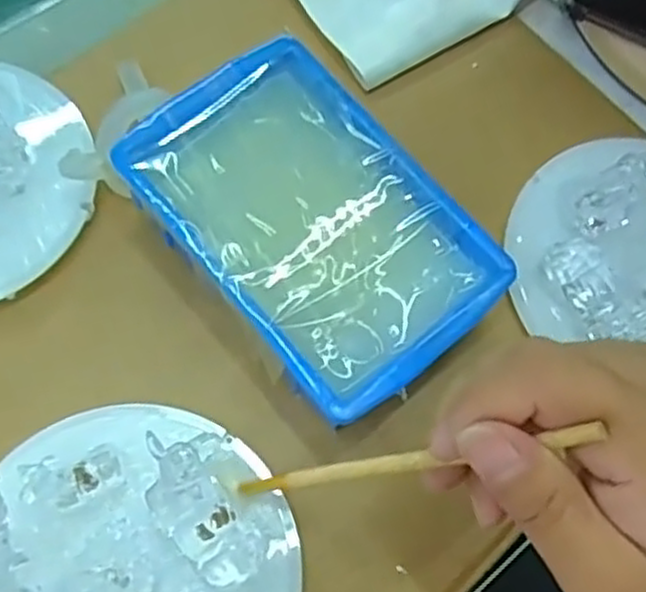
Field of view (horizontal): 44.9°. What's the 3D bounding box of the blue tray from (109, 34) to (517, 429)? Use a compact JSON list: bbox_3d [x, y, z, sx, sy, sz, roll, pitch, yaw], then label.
[{"bbox_3d":[-0.006,-0.025,0.324,0.100,0.041,0.147,-38,77,-17],"label":"blue tray"}]

